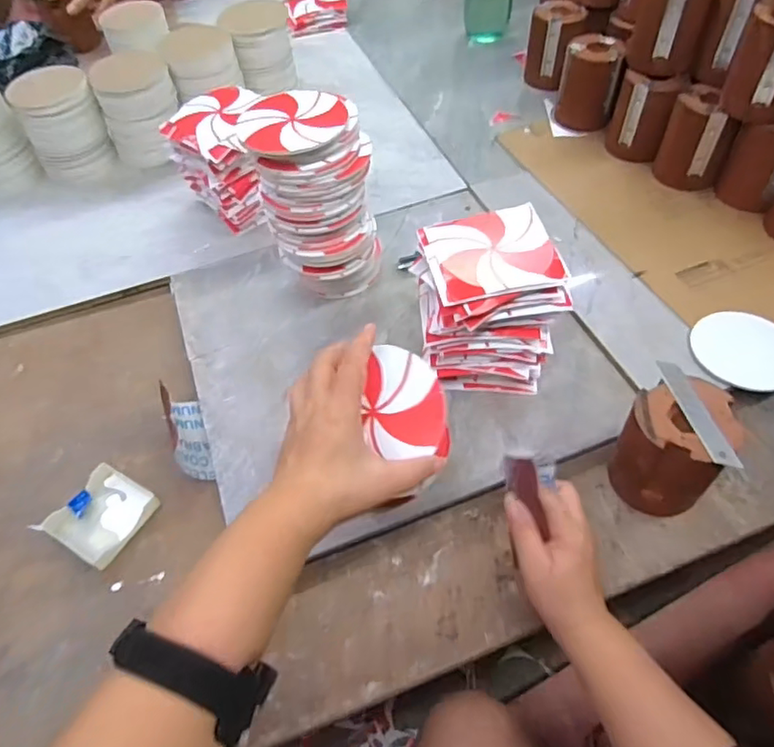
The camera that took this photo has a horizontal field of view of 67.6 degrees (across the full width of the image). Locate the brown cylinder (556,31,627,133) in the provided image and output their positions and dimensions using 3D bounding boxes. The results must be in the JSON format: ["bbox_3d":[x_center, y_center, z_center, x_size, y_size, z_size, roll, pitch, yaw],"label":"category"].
[{"bbox_3d":[0.280,-0.402,0.806,0.077,0.098,0.078,7,55,10],"label":"brown cylinder"}]

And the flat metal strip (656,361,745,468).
[{"bbox_3d":[0.238,0.029,0.445,0.017,0.004,0.098,-20,52,9],"label":"flat metal strip"}]

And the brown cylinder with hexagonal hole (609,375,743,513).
[{"bbox_3d":[0.234,0.060,0.475,0.081,0.090,0.074,-2,54,3],"label":"brown cylinder with hexagonal hole"}]

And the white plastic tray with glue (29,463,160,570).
[{"bbox_3d":[-0.260,0.131,0.531,0.073,0.021,0.077,24,59,21],"label":"white plastic tray with glue"}]

